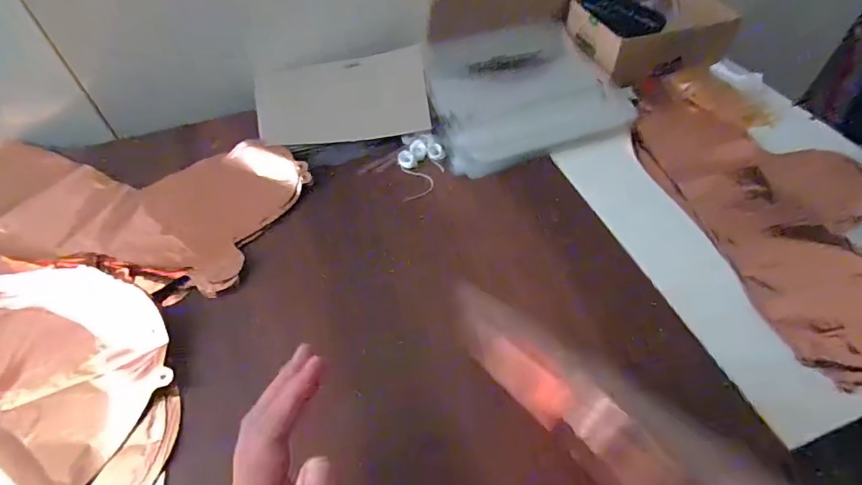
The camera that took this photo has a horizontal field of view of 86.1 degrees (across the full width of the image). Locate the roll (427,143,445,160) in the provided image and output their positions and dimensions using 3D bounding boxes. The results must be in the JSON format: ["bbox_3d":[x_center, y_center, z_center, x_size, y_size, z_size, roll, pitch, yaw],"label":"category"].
[{"bbox_3d":[0.006,-0.105,0.538,0.020,0.009,0.021,-1,51,1],"label":"roll"}]

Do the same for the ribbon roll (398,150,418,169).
[{"bbox_3d":[-0.027,-0.095,0.531,0.018,0.009,0.023,-24,55,-17],"label":"ribbon roll"}]

